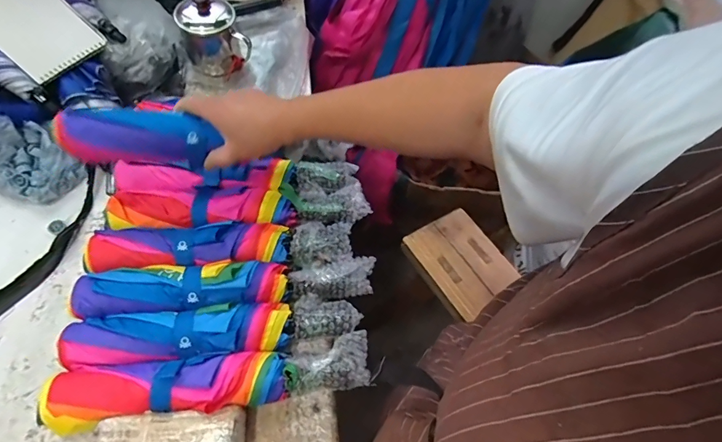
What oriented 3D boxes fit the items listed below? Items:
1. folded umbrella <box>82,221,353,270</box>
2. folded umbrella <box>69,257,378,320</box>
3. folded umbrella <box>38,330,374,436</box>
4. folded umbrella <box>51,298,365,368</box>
[{"bbox_3d":[-0.174,0.029,0.472,0.291,0.040,0.059,-3,61,-4],"label":"folded umbrella"},{"bbox_3d":[-0.161,0.075,0.449,0.303,0.045,0.058,-5,61,-5],"label":"folded umbrella"},{"bbox_3d":[-0.145,0.165,0.402,0.310,0.060,0.053,-4,62,-8],"label":"folded umbrella"},{"bbox_3d":[-0.165,0.125,0.427,0.280,0.051,0.054,-7,62,-6],"label":"folded umbrella"}]

